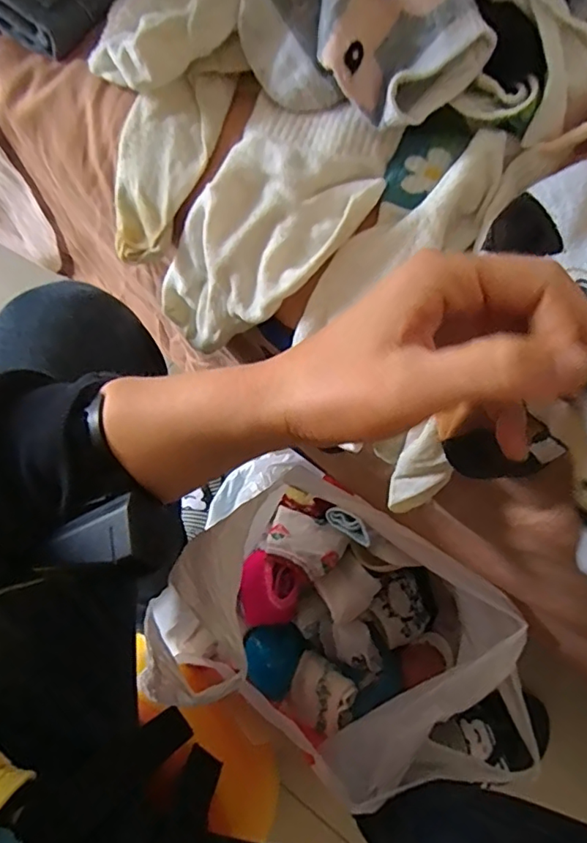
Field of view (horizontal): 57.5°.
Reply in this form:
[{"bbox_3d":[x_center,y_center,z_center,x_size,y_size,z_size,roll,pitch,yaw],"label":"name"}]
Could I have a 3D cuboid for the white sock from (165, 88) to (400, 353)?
[{"bbox_3d":[-0.030,-0.108,0.328,0.195,0.055,0.098,-38,74,31],"label":"white sock"}]

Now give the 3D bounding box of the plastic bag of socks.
[{"bbox_3d":[0.049,0.224,0.531,0.331,0.253,0.234,33,78,10],"label":"plastic bag of socks"}]

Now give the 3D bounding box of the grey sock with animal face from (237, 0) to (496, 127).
[{"bbox_3d":[0.028,-0.190,0.263,0.118,0.085,0.029,43,38,9],"label":"grey sock with animal face"}]

